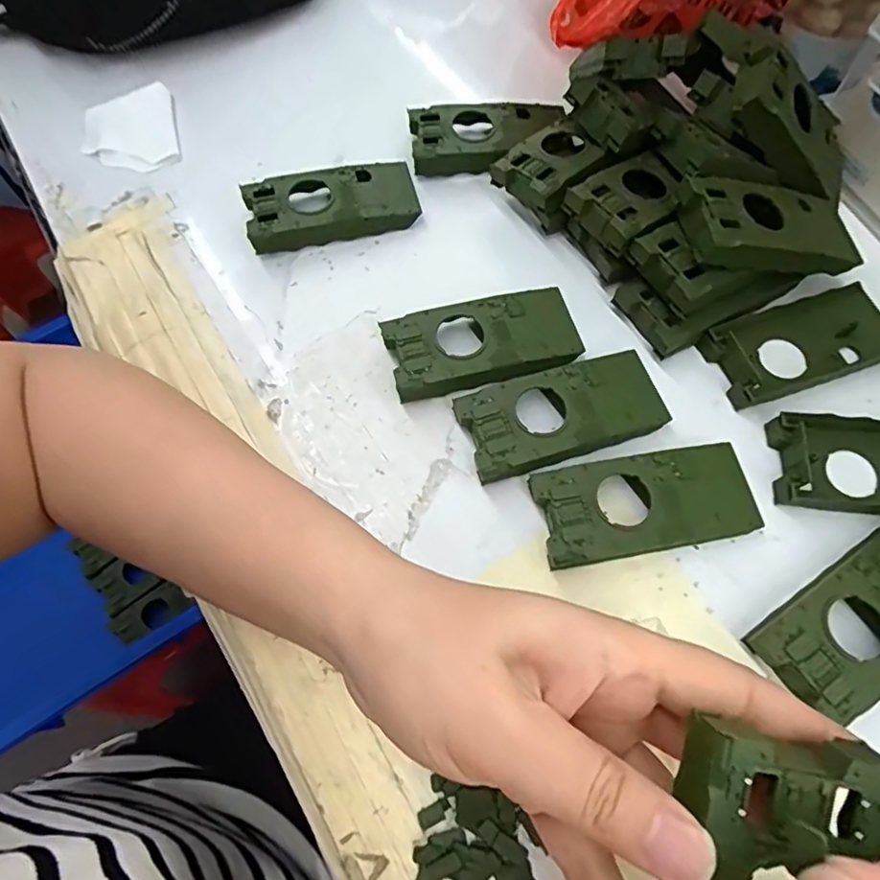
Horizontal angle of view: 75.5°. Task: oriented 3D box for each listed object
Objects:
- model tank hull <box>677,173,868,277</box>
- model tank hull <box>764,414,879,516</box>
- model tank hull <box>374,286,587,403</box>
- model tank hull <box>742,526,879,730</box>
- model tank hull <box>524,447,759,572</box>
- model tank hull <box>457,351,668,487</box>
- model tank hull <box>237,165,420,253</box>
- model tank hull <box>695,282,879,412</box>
[{"bbox_3d":[0.175,-0.113,0.303,0.102,0.020,0.048,0,62,-17],"label":"model tank hull"},{"bbox_3d":[0.222,0.014,0.284,0.105,0.017,0.046,4,67,2],"label":"model tank hull"},{"bbox_3d":[0.024,-0.050,0.315,0.103,0.024,0.051,-16,68,-6],"label":"model tank hull"},{"bbox_3d":[0.190,0.079,0.253,0.105,0.012,0.046,-31,70,-11],"label":"model tank hull"},{"bbox_3d":[0.099,0.032,0.276,0.104,0.017,0.046,-11,67,-4],"label":"model tank hull"},{"bbox_3d":[0.064,-0.011,0.298,0.104,0.022,0.048,-19,68,-7],"label":"model tank hull"},{"bbox_3d":[-0.067,-0.146,0.356,0.103,0.022,0.044,-13,68,-5],"label":"model tank hull"},{"bbox_3d":[0.199,-0.053,0.313,0.099,0.017,0.048,-18,68,-6],"label":"model tank hull"}]

